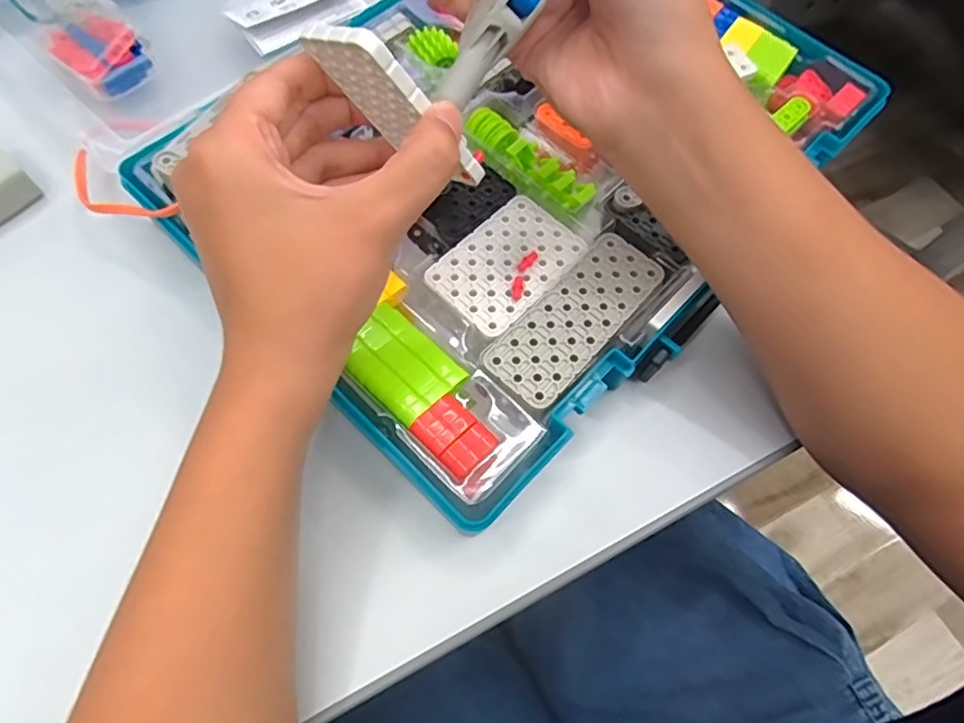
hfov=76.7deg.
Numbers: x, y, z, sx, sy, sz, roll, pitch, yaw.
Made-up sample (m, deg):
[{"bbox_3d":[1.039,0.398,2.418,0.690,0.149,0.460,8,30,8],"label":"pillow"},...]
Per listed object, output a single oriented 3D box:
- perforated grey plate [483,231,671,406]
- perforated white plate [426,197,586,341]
[{"bbox_3d":[0.046,-0.022,0.292,0.038,0.004,0.099,40,69,15],"label":"perforated grey plate"},{"bbox_3d":[0.013,-0.050,0.308,0.050,0.004,0.074,42,69,16],"label":"perforated white plate"}]

